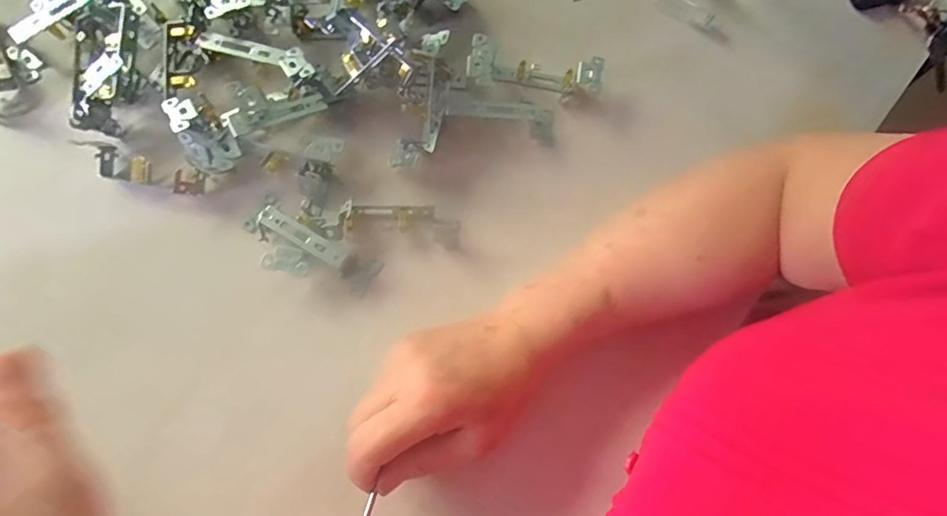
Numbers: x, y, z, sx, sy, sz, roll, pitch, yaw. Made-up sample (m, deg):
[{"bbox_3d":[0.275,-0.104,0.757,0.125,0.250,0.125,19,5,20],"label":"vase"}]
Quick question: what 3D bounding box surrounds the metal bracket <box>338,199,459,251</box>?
[{"bbox_3d":[-0.052,-0.029,0.358,0.085,0.020,0.028,10,78,-3],"label":"metal bracket"}]

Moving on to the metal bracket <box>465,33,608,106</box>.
[{"bbox_3d":[0.049,-0.148,0.388,0.104,0.031,0.038,9,78,-4],"label":"metal bracket"}]

